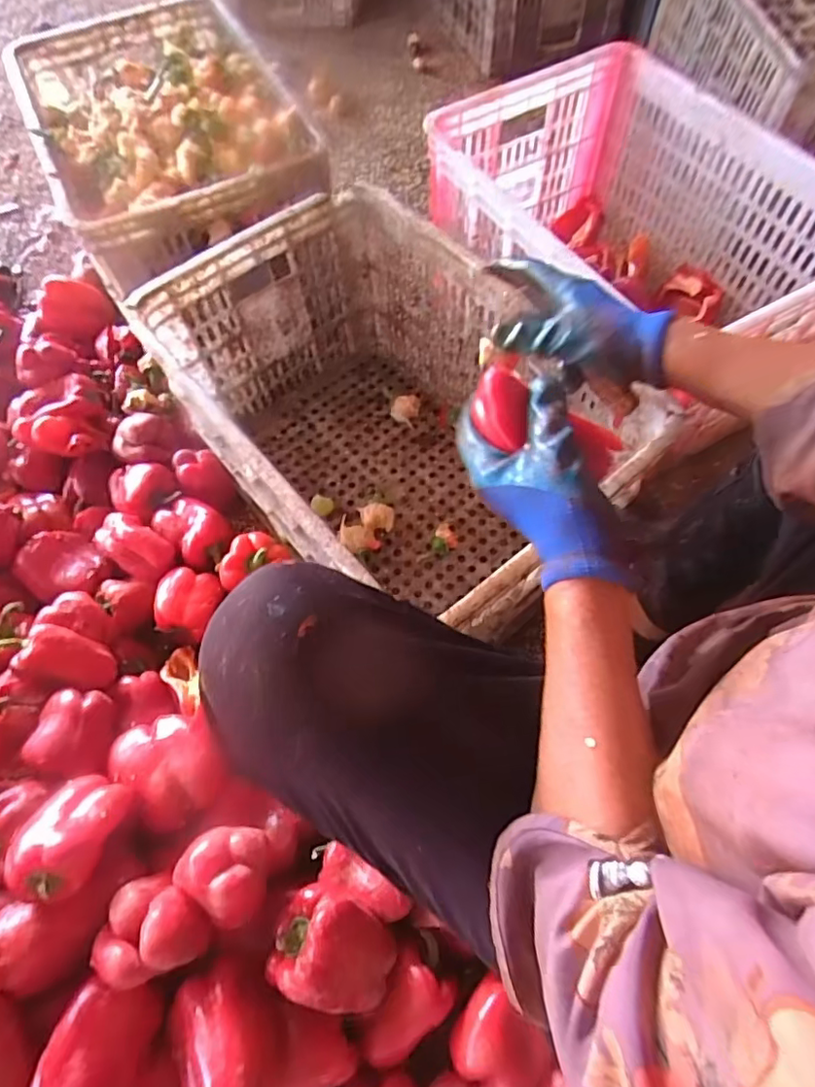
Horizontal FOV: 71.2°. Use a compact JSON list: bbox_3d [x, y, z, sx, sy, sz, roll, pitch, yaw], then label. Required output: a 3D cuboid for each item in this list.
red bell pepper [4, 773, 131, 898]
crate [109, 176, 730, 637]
[{"bbox_3d":[-0.309,0.268,0.525,0.071,0.055,0.103,22,29,5],"label":"red bell pepper"},{"bbox_3d":[-0.024,-0.128,0.700,0.337,0.276,0.516,-37,68,-15],"label":"crate"}]

